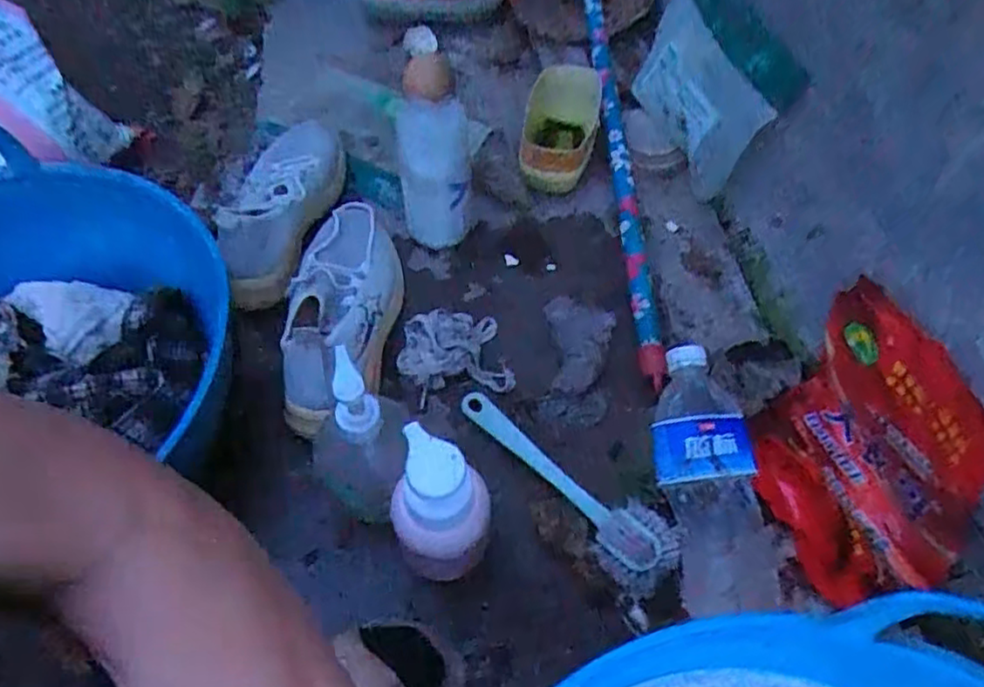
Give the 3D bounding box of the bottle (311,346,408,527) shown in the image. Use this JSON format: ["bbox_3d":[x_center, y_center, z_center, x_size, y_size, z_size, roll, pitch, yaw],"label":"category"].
[{"bbox_3d":[-0.094,0.071,0.484,0.065,0.142,0.071,1,55,-1],"label":"bottle"}]

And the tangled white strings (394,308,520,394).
[{"bbox_3d":[-0.033,0.004,0.612,0.097,0.029,0.070,-2,55,-3],"label":"tangled white strings"}]

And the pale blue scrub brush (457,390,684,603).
[{"bbox_3d":[0.057,0.105,0.547,0.053,0.033,0.212,-35,63,-23],"label":"pale blue scrub brush"}]

